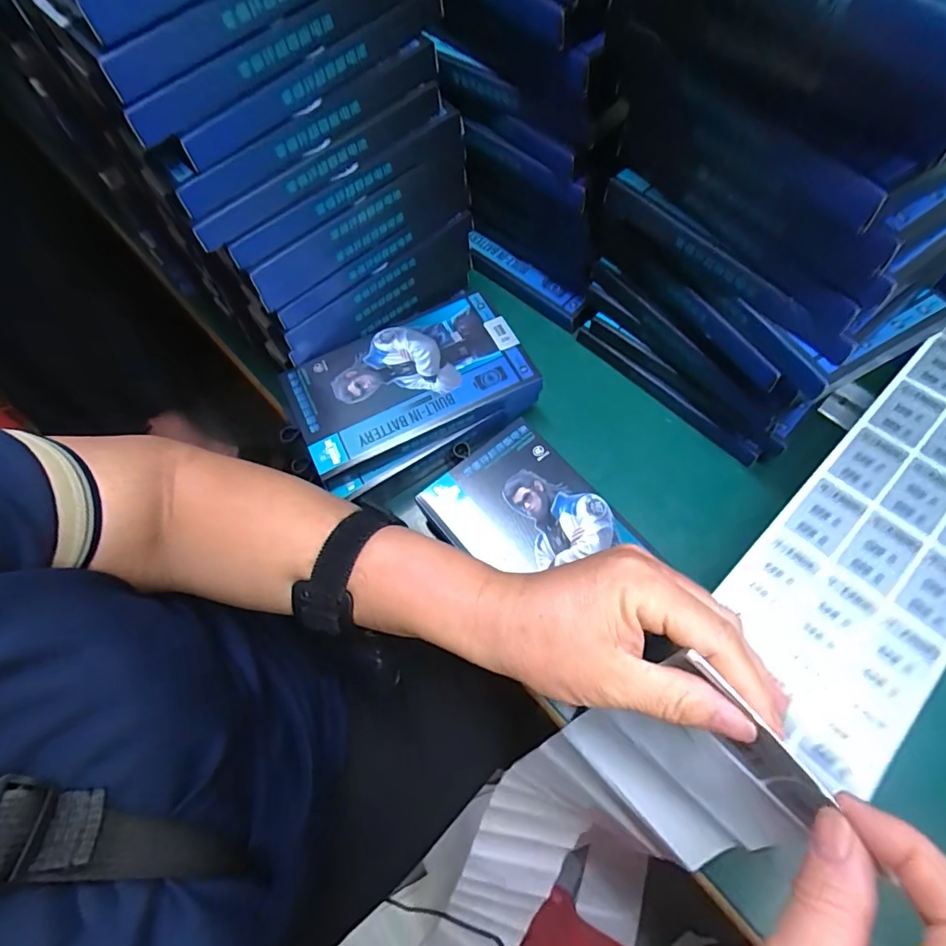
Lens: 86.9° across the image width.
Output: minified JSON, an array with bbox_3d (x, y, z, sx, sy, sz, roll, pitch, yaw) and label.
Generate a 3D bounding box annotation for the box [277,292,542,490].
[{"bbox_3d":[-0.047,-0.065,0.358,0.162,0.019,0.096,-26,67,-8],"label":"box"}]

